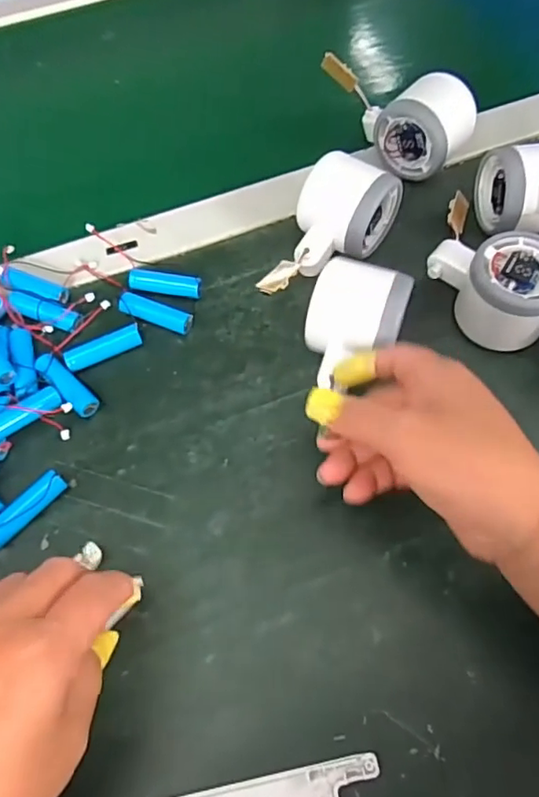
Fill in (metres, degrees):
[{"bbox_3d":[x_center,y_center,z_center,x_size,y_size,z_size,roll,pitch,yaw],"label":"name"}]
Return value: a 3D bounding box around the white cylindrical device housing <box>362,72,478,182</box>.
[{"bbox_3d":[0.115,-0.207,0.429,0.066,0.054,0.053,36,70,17],"label":"white cylindrical device housing"}]

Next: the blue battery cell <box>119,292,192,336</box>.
[{"bbox_3d":[-0.078,-0.057,0.383,0.050,0.012,0.016,19,66,11],"label":"blue battery cell"}]

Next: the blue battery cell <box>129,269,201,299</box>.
[{"bbox_3d":[-0.073,-0.080,0.396,0.050,0.010,0.014,9,65,6],"label":"blue battery cell"}]

